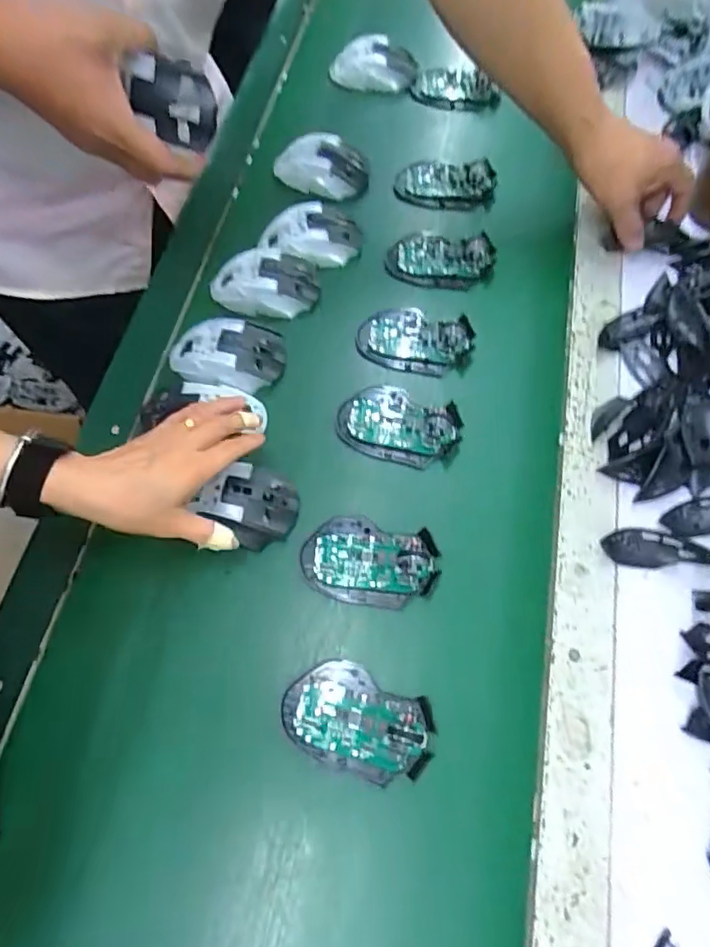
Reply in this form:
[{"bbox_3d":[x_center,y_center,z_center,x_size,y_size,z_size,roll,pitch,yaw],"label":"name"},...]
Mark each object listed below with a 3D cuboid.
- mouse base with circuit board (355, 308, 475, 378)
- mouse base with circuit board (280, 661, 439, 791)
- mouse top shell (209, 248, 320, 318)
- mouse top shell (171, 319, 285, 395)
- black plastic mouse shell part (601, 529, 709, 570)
[{"bbox_3d":[0.060,-0.135,0.576,0.115,0.027,0.058,12,66,8],"label":"mouse base with circuit board"},{"bbox_3d":[0.002,0.193,0.436,0.110,0.023,0.072,24,68,12],"label":"mouse base with circuit board"},{"bbox_3d":[-0.097,-0.201,0.608,0.113,0.048,0.067,-5,65,0],"label":"mouse top shell"},{"bbox_3d":[-0.129,-0.121,0.564,0.115,0.034,0.068,12,66,8],"label":"mouse top shell"},{"bbox_3d":[0.260,0.064,0.486,0.088,0.006,0.034,2,65,3],"label":"black plastic mouse shell part"}]

